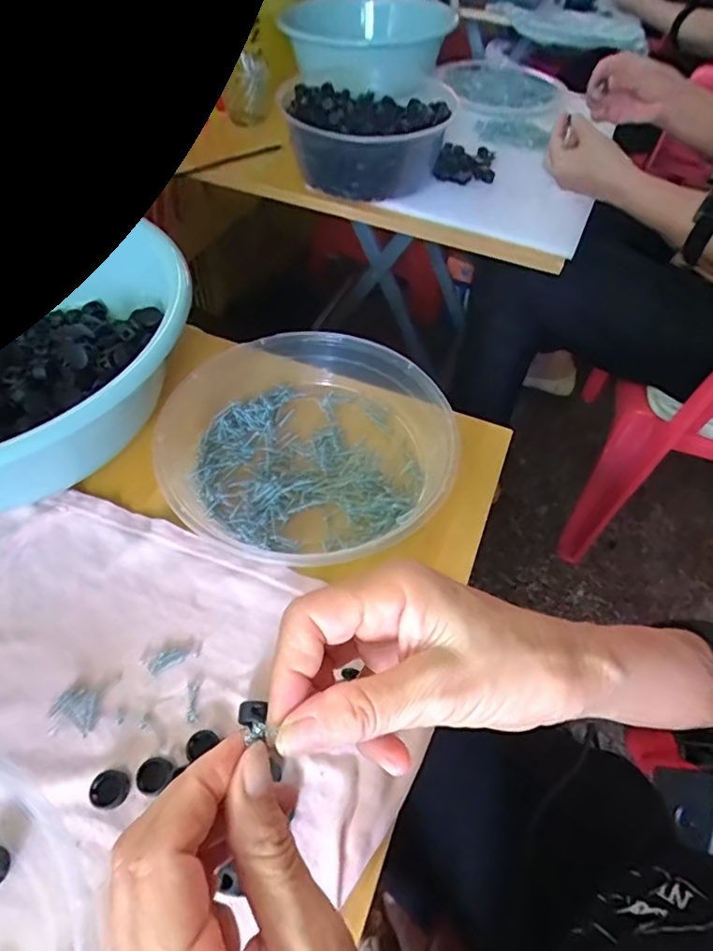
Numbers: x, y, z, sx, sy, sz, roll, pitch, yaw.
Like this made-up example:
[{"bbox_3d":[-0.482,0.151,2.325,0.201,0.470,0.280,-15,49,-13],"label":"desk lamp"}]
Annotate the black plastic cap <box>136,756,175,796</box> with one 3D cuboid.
[{"bbox_3d":[-0.103,0.152,0.276,0.014,0.008,0.017,34,58,20],"label":"black plastic cap"}]

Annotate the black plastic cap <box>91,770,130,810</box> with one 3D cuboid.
[{"bbox_3d":[-0.123,0.157,0.272,0.017,0.007,0.017,2,53,-3],"label":"black plastic cap"}]

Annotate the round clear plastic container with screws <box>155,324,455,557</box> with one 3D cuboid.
[{"bbox_3d":[-0.036,-0.025,0.394,0.212,0.038,0.193,14,53,6],"label":"round clear plastic container with screws"}]

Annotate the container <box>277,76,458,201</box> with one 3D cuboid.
[{"bbox_3d":[0.011,-0.452,0.722,0.205,0.081,0.191,13,53,6],"label":"container"}]

